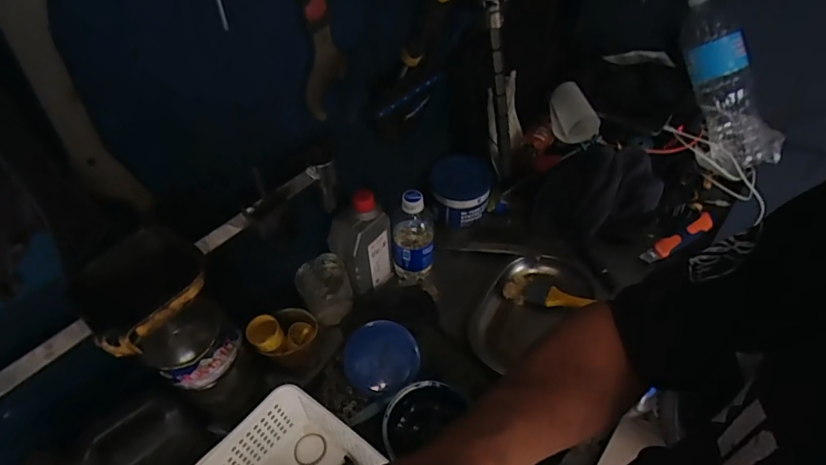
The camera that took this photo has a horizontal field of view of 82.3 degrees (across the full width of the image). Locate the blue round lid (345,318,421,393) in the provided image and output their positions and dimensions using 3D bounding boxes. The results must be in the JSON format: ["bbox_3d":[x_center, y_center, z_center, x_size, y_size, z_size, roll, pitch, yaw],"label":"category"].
[{"bbox_3d":[-0.041,0.166,0.630,0.097,0.012,0.094,-2,67,4],"label":"blue round lid"}]

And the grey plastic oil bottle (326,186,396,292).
[{"bbox_3d":[-0.071,0.019,0.671,0.049,0.157,0.074,27,55,26],"label":"grey plastic oil bottle"}]

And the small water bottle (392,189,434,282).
[{"bbox_3d":[-0.001,0.009,0.700,0.059,0.167,0.050,-1,47,4],"label":"small water bottle"}]

